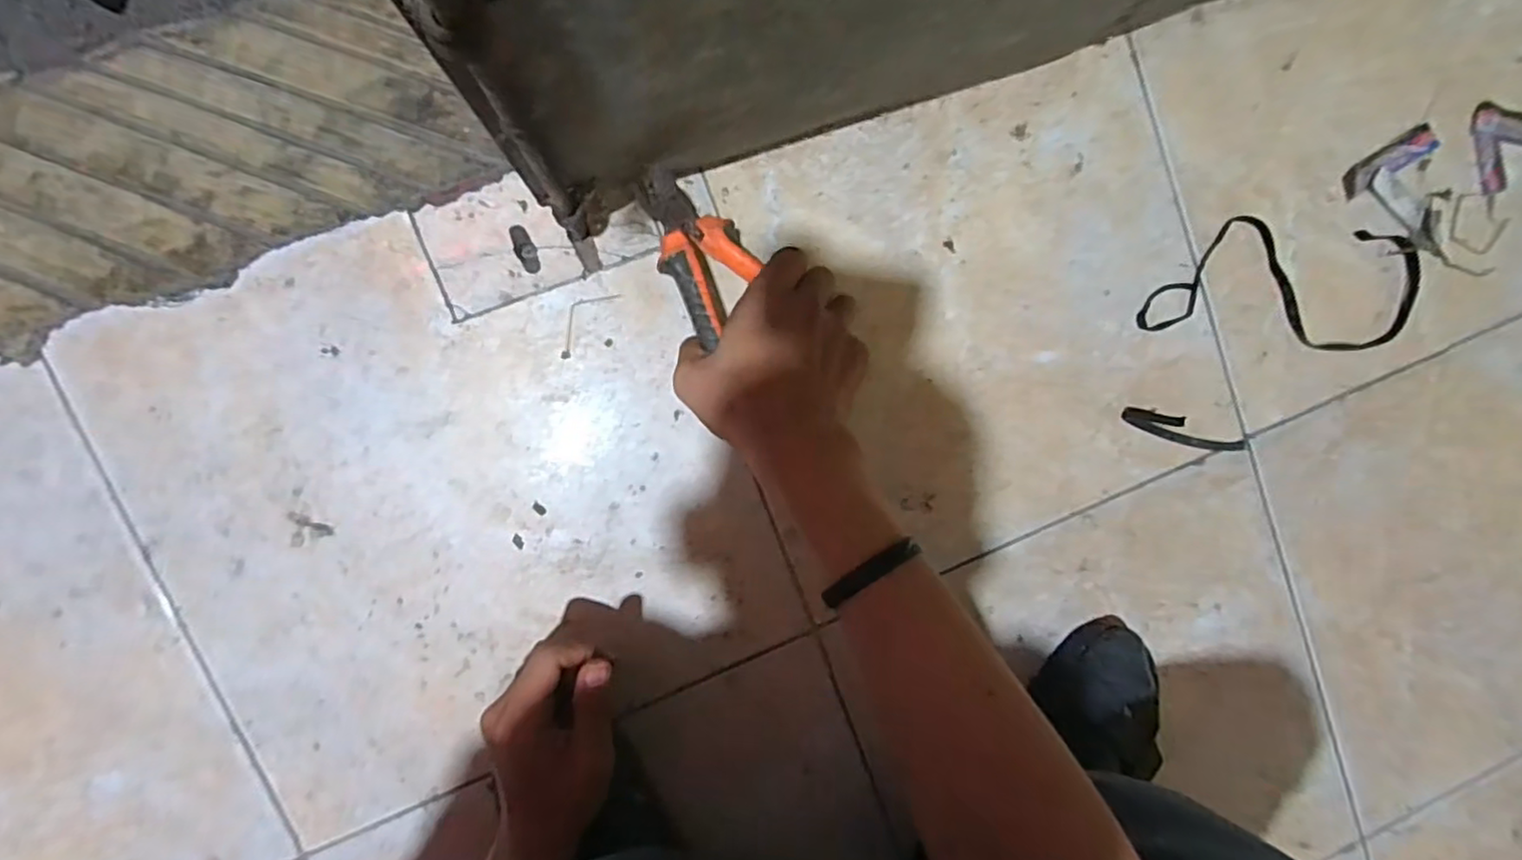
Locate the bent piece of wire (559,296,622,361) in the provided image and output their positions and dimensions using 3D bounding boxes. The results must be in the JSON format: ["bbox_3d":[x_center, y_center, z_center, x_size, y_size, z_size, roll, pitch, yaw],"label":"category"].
[{"bbox_3d":[-0.128,-0.079,0.466,0.022,0.004,0.060,39,89,-9],"label":"bent piece of wire"}]

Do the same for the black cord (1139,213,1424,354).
[{"bbox_3d":[0.434,-0.120,0.536,0.245,0.013,0.096,5,93,-8],"label":"black cord"}]

